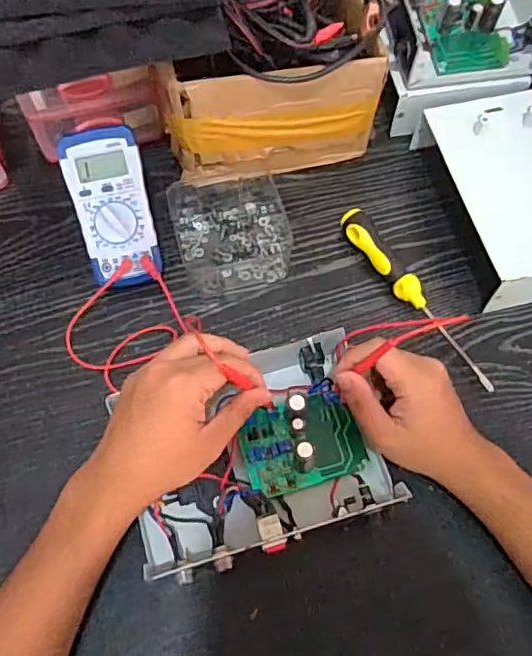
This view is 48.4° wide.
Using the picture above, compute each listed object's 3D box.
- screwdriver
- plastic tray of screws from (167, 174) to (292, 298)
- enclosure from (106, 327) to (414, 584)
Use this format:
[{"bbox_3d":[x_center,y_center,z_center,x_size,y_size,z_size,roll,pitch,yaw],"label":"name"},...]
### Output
[{"bbox_3d":[0.140,-0.030,0.558,0.024,0.026,0.212,-33,70,-15],"label":"screwdriver"},{"bbox_3d":[-0.033,-0.100,0.584,0.111,0.032,0.125,-13,66,-7],"label":"plastic tray of screws"},{"bbox_3d":[-0.013,0.097,0.485,0.200,0.051,0.161,-18,67,-9],"label":"enclosure"}]

